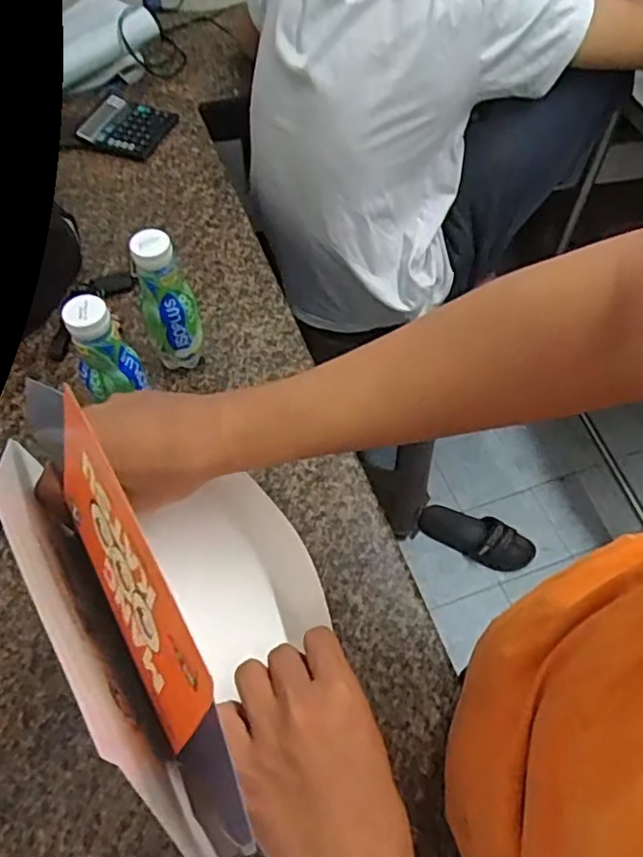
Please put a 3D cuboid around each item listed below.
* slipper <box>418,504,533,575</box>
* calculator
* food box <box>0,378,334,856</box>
[{"bbox_3d":[0.366,0.254,1.494,0.264,0.056,0.109,25,59,14],"label":"slipper"},{"bbox_3d":[-0.319,-0.499,1.025,0.128,0.021,0.126,16,58,9],"label":"calculator"},{"bbox_3d":[-0.084,0.093,0.400,0.144,0.116,0.265,-30,62,-19],"label":"food box"}]

